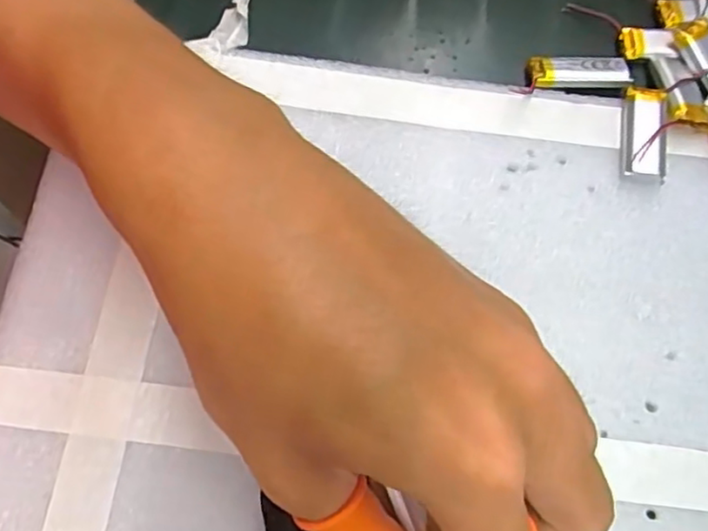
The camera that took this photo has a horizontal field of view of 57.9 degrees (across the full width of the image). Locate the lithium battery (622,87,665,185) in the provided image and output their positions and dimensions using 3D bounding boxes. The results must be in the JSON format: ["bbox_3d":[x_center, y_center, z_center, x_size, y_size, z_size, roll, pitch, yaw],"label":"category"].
[{"bbox_3d":[0.115,-0.052,0.253,0.016,0.009,0.040,12,70,1],"label":"lithium battery"}]

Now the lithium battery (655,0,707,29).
[{"bbox_3d":[0.157,-0.111,0.283,0.044,0.008,0.015,-2,70,-4],"label":"lithium battery"}]

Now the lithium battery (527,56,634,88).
[{"bbox_3d":[0.095,-0.082,0.267,0.042,0.004,0.015,1,70,-3],"label":"lithium battery"}]

